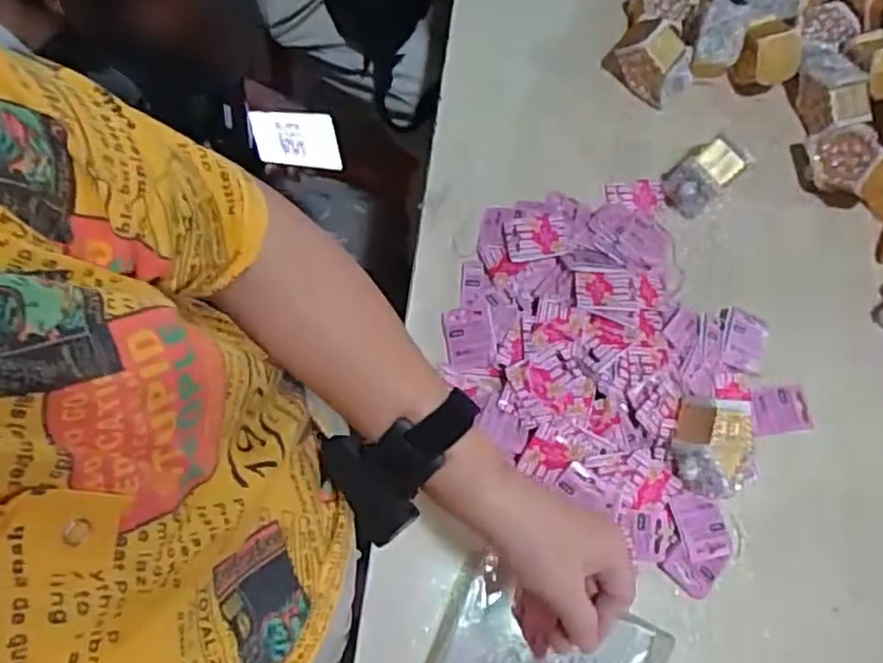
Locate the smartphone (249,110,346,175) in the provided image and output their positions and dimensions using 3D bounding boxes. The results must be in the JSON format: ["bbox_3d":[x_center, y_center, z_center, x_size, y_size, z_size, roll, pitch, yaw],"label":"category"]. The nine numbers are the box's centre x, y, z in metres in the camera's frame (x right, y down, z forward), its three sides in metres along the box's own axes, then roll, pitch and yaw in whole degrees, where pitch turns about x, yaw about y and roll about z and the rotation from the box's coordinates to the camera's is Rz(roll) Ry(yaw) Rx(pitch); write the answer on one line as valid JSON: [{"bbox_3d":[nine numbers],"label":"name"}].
[{"bbox_3d":[-0.203,-0.264,0.956,0.138,0.089,0.008,9,47,17],"label":"smartphone"}]

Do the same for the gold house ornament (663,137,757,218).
[{"bbox_3d":[0.269,-0.160,0.707,0.069,0.075,0.054,-36,76,-11],"label":"gold house ornament"}]

